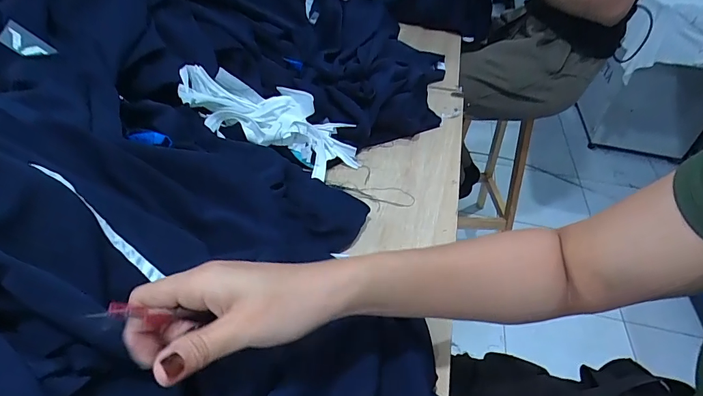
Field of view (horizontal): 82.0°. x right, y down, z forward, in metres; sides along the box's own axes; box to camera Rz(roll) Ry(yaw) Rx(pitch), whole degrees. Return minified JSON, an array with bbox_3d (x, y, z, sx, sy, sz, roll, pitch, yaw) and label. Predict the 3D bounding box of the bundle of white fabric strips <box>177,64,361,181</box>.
[{"bbox_3d":[-0.111,-0.123,0.610,0.274,0.061,0.123,24,44,-7],"label":"bundle of white fabric strips"}]

